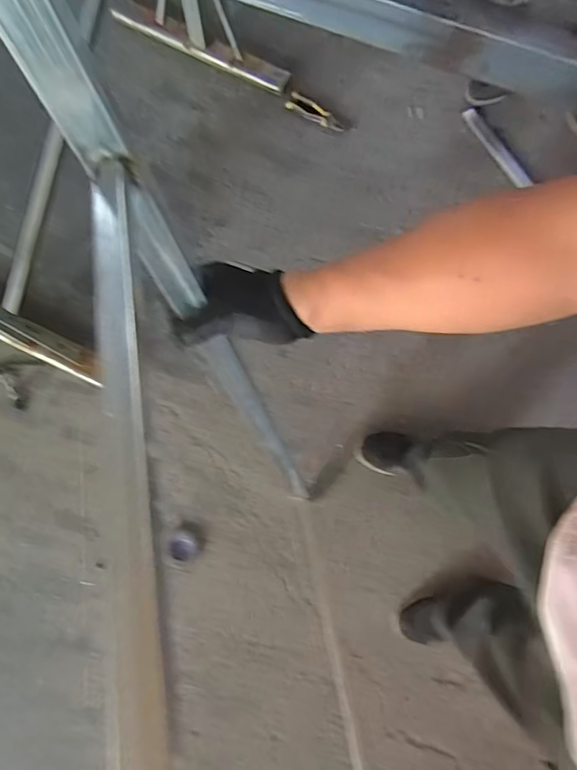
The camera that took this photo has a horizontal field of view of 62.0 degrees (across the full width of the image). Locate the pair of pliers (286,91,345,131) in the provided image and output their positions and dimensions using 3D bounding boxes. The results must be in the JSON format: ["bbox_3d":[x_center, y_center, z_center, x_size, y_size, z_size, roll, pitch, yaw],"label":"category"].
[{"bbox_3d":[0.083,-0.809,1.426,0.183,0.025,0.048,31,78,6],"label":"pair of pliers"}]

